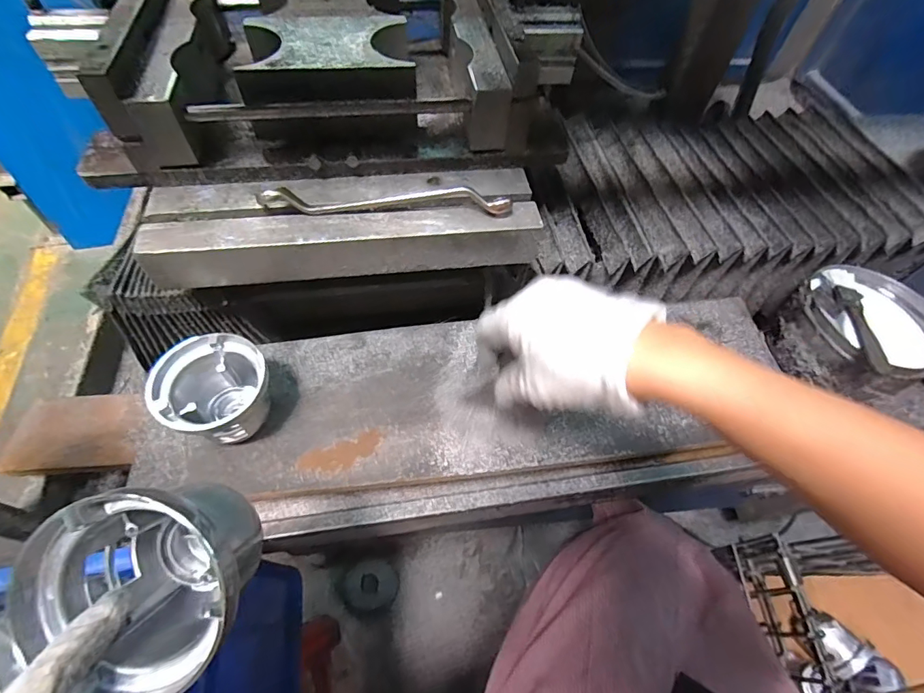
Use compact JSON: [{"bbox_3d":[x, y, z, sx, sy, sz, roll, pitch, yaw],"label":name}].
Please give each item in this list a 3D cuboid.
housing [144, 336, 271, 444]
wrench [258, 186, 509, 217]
[{"bbox_3d":[-0.231,0.047,0.428,0.090,0.085,0.092,32,61,15],"label":"housing"},{"bbox_3d":[-0.064,-0.126,0.390,0.218,0.025,0.026,-3,58,-6],"label":"wrench"}]

